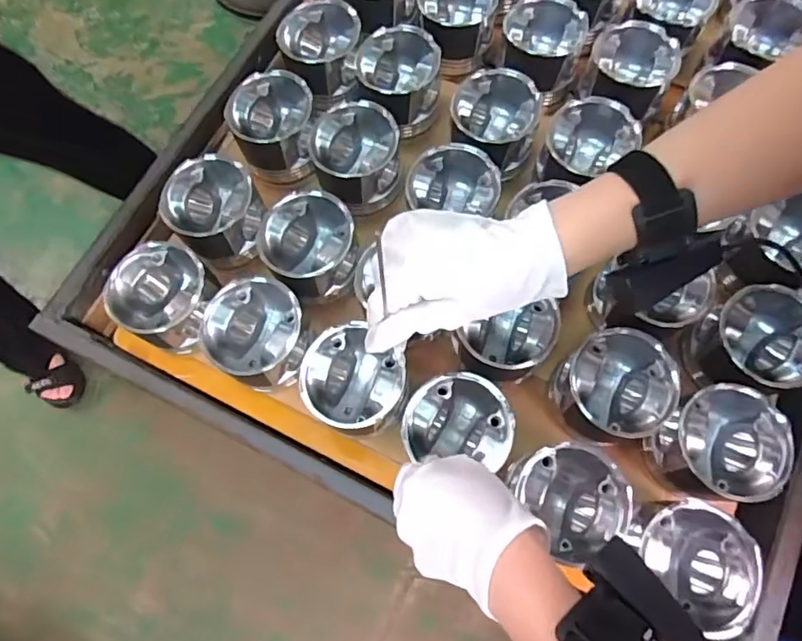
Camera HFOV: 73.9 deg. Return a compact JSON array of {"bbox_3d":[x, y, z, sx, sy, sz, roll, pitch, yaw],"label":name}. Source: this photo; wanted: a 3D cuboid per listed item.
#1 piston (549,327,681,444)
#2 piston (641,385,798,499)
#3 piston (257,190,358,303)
[{"bbox_3d":[0.191,0.062,0.489,0.088,0.079,0.090,-1,71,3],"label":"piston"},{"bbox_3d":[0.274,0.110,0.477,0.092,0.080,0.091,-1,71,3],"label":"piston"},{"bbox_3d":[-0.093,-0.075,0.547,0.091,0.069,0.093,-1,71,3],"label":"piston"}]

